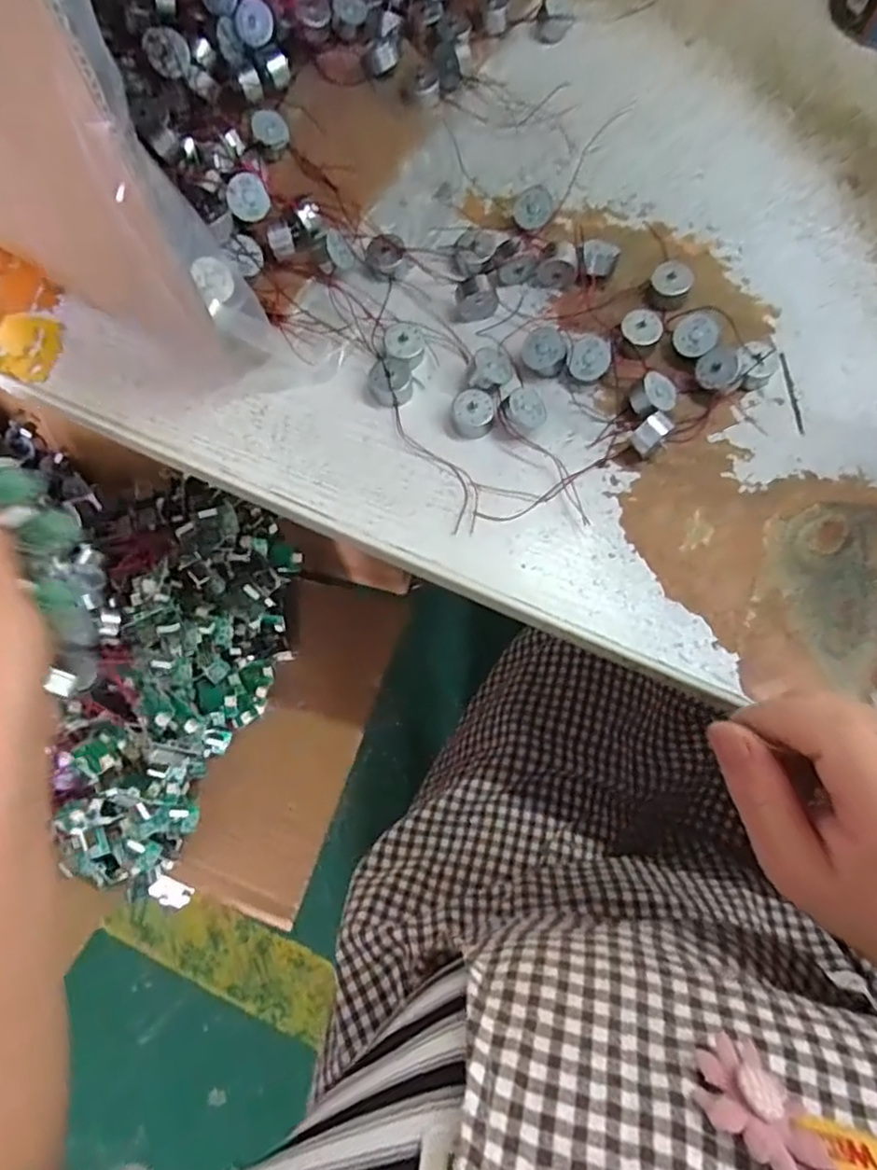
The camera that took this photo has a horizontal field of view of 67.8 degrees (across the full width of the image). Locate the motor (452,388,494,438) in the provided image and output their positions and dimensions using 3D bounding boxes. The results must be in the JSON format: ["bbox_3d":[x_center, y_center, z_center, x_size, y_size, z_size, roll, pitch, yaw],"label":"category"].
[{"bbox_3d":[0.019,-0.096,0.365,0.022,0.015,0.022,-1,71,-1],"label":"motor"}]

